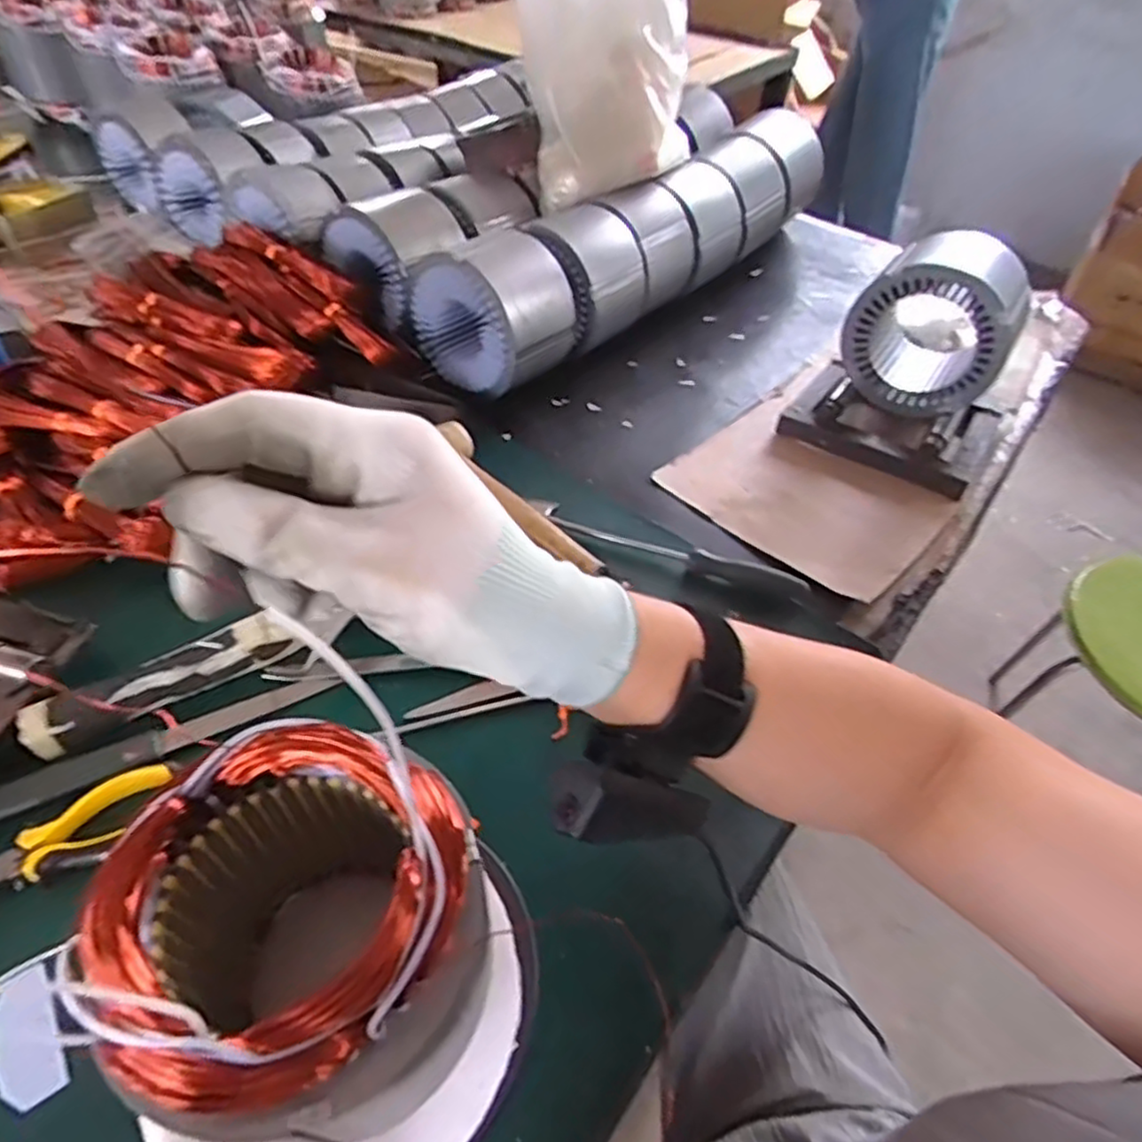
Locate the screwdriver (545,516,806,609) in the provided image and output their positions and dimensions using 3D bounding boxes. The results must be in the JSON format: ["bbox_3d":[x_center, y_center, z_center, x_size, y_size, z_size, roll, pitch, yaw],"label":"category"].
[{"bbox_3d":[0.097,-0.017,0.625,0.226,0.026,0.034,20,50,12],"label":"screwdriver"}]

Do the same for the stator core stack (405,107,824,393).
[{"bbox_3d":[0.119,-0.468,0.981,0.177,0.158,0.809,31,53,20],"label":"stator core stack"}]

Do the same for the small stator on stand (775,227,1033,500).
[{"bbox_3d":[0.381,-0.233,0.748,0.192,0.192,0.219,32,54,21],"label":"small stator on stand"}]

